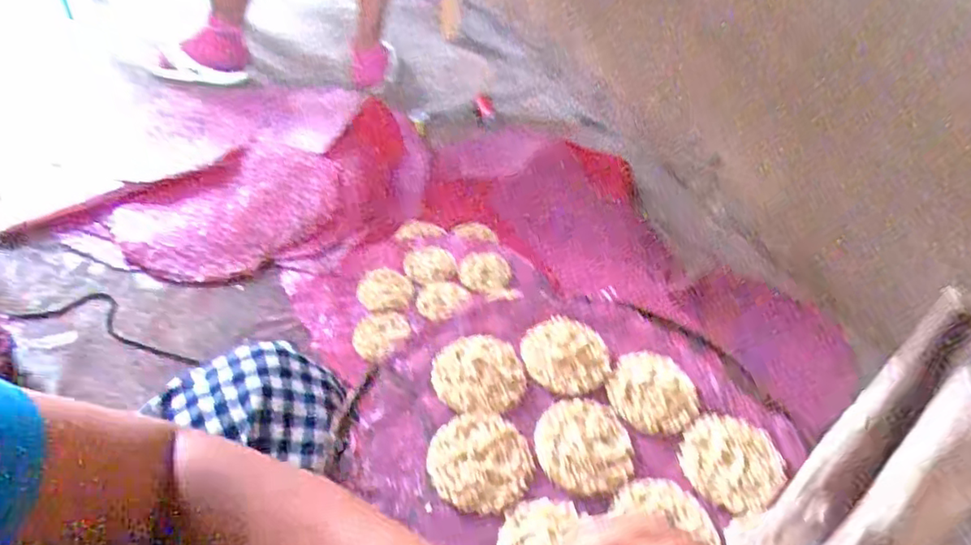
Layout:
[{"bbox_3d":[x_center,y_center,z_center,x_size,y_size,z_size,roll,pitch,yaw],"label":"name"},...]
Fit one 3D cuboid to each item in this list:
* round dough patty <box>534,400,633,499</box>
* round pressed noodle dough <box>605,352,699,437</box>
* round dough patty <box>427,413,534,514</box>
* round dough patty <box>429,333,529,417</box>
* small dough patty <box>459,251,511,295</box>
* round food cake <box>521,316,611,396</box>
[{"bbox_3d":[0.079,0.136,0.480,0.074,0.011,0.084,13,41,7],"label":"round dough patty"},{"bbox_3d":[0.148,0.101,0.523,0.074,0.012,0.081,4,40,-4],"label":"round pressed noodle dough"},{"bbox_3d":[-0.004,0.145,0.461,0.076,0.017,0.075,4,40,-4],"label":"round dough patty"},{"bbox_3d":[-0.005,0.086,0.518,0.078,0.014,0.077,4,40,-4],"label":"round dough patty"},{"bbox_3d":[0.001,-0.005,0.914,0.075,0.016,0.092,10,40,3],"label":"small dough patty"},{"bbox_3d":[0.073,0.072,0.545,0.076,0.013,0.081,4,40,-4],"label":"round food cake"}]

